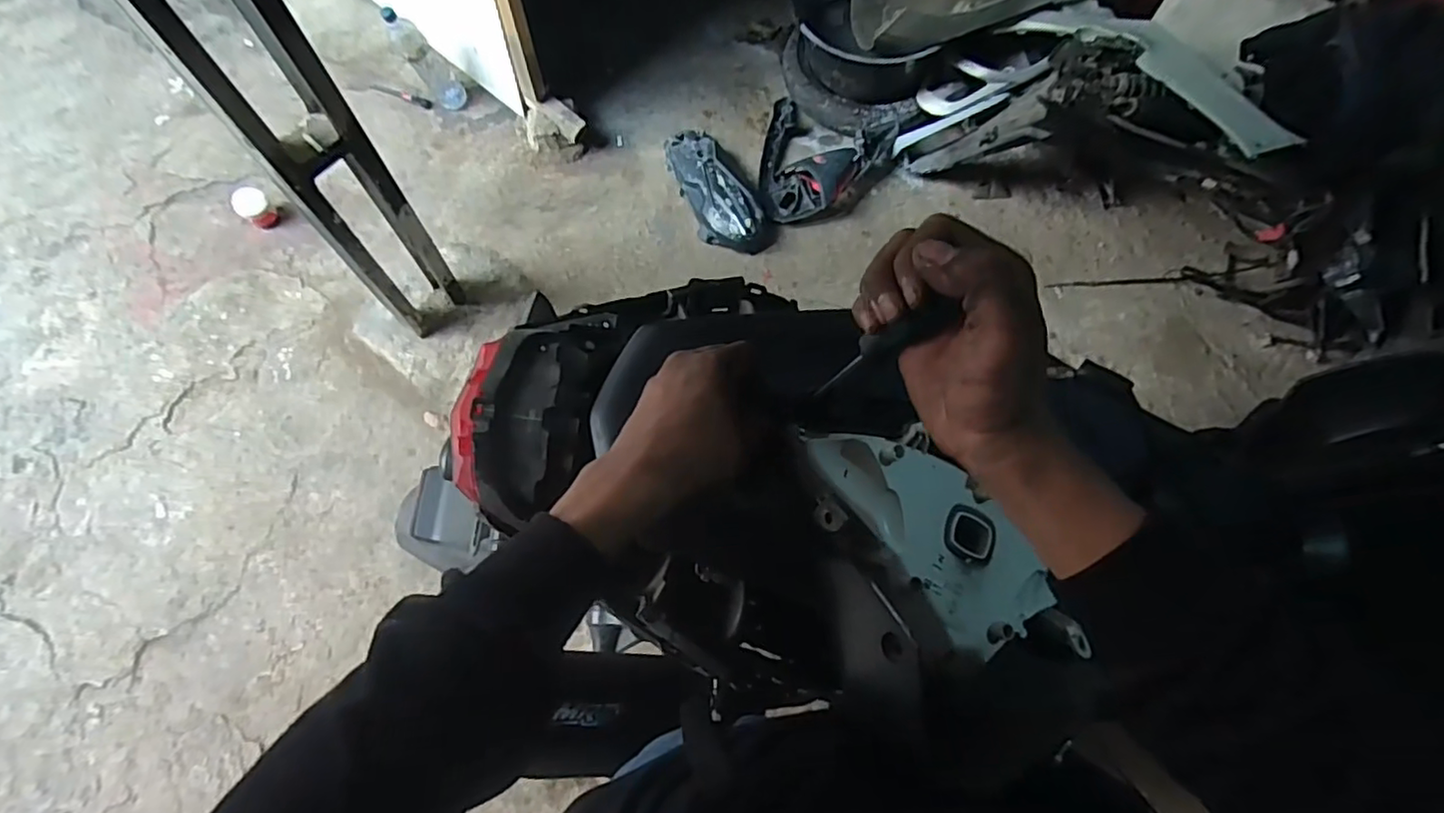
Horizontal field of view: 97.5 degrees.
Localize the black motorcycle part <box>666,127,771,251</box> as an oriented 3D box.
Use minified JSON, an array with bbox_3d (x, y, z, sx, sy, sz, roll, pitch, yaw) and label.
[{"bbox_3d":[-0.016,-0.561,1.621,0.171,0.063,0.404,-27,75,-13],"label":"black motorcycle part"}]

